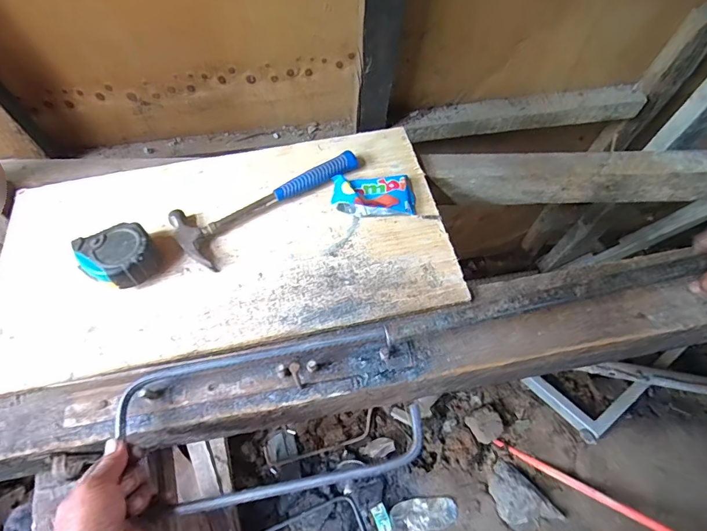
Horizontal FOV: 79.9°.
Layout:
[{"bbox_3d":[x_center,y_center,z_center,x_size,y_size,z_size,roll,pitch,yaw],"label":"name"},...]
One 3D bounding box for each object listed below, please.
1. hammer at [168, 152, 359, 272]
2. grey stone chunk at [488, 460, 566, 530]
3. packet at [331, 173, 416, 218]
[{"bbox_3d":[-0.109,-0.089,0.570,0.259,0.022,0.104,-28,65,-15],"label":"hammer"},{"bbox_3d":[0.421,0.602,1.075,0.114,0.062,0.171,-36,67,-19],"label":"grey stone chunk"},{"bbox_3d":[0.028,-0.098,0.572,0.109,0.024,0.062,-2,61,-2],"label":"packet"}]

